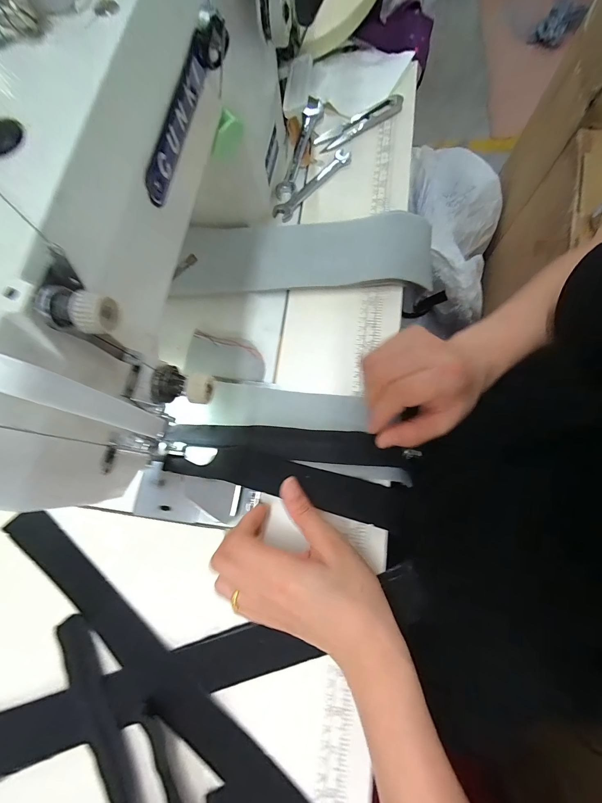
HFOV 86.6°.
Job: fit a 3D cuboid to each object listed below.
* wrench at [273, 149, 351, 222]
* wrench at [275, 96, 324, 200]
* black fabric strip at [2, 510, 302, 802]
[{"bbox_3d":[0.014,-0.256,0.375,0.024,0.010,0.115,42,80,11],"label":"wrench"},{"bbox_3d":[-0.002,-0.310,0.388,0.024,0.013,0.136,17,77,6],"label":"wrench"},{"bbox_3d":[-0.118,0.226,0.267,0.386,0.017,0.036,37,79,10],"label":"black fabric strip"}]

